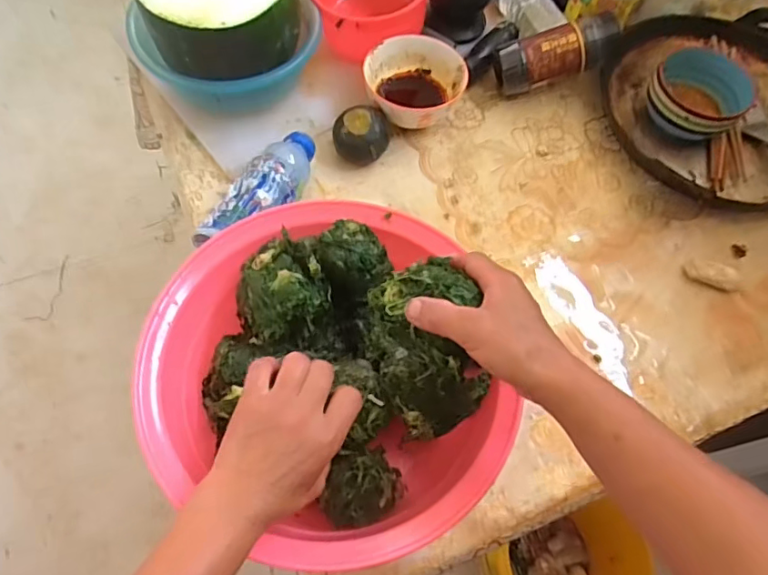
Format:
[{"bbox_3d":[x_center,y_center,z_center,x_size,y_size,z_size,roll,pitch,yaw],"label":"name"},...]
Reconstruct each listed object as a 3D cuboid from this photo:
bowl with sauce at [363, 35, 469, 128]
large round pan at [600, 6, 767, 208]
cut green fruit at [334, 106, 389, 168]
[{"bbox_3d":[0.040,-0.259,0.703,0.128,0.058,0.123,2,64,-3],"label":"bowl with sauce"},{"bbox_3d":[0.486,-0.278,0.767,0.340,0.040,0.350,2,64,-3],"label":"large round pan"},{"bbox_3d":[-0.029,-0.193,0.680,0.068,0.050,0.063,3,64,-2],"label":"cut green fruit"}]

